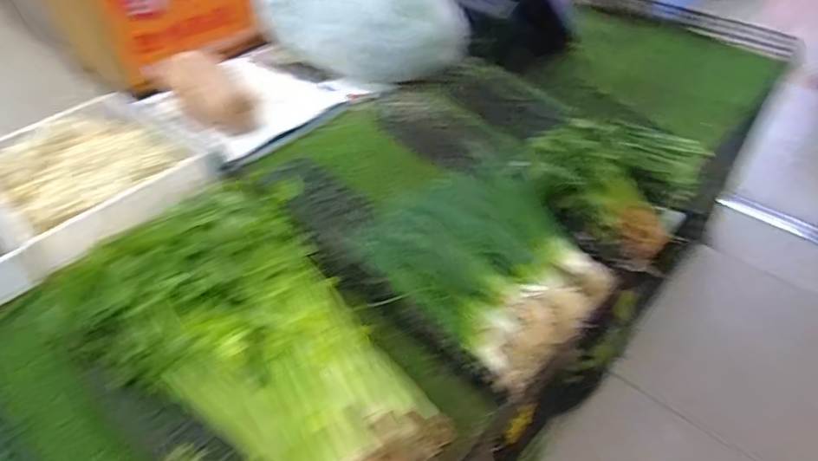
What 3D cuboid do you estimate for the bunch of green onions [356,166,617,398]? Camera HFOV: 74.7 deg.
[{"bbox_3d":[0.142,0.044,1.068,0.366,0.123,0.465,-33,52,-28],"label":"bunch of green onions"}]

